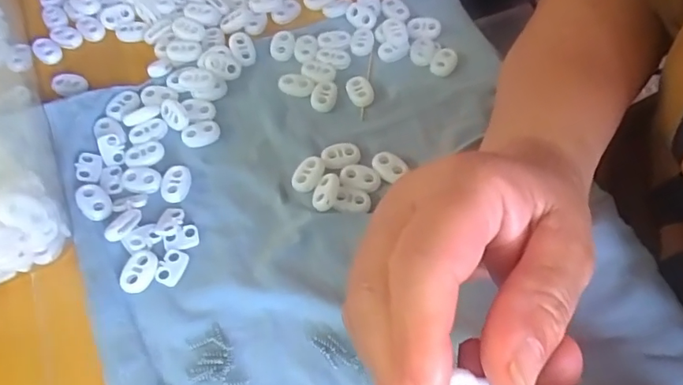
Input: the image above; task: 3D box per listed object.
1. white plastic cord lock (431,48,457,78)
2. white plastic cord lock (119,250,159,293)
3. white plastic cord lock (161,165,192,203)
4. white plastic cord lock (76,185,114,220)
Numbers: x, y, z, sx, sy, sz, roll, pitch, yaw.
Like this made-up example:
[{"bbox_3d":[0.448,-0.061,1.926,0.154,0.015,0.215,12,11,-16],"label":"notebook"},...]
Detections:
[{"bbox_3d":[0.066,-0.084,0.327,0.015,0.004,0.024,26,64,14],"label":"white plastic cord lock"},{"bbox_3d":[-0.103,0.040,0.258,0.016,0.005,0.023,18,62,11],"label":"white plastic cord lock"},{"bbox_3d":[-0.093,-0.005,0.283,0.016,0.004,0.022,1,60,1],"label":"white plastic cord lock"},{"bbox_3d":[-0.134,0.005,0.275,0.015,0.006,0.022,-37,66,-18],"label":"white plastic cord lock"}]

